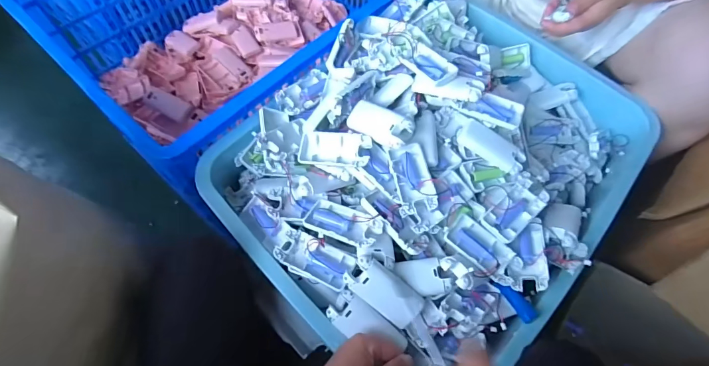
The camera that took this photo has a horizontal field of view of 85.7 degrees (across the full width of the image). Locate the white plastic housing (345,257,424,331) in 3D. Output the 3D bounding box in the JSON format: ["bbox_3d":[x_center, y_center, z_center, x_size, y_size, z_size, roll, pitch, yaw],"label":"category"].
[{"bbox_3d":[0.034,0.124,0.435,0.095,0.017,0.042,39,67,-10],"label":"white plastic housing"}]

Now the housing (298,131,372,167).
[{"bbox_3d":[-0.025,-0.043,0.498,0.094,0.019,0.043,4,63,16],"label":"housing"}]

